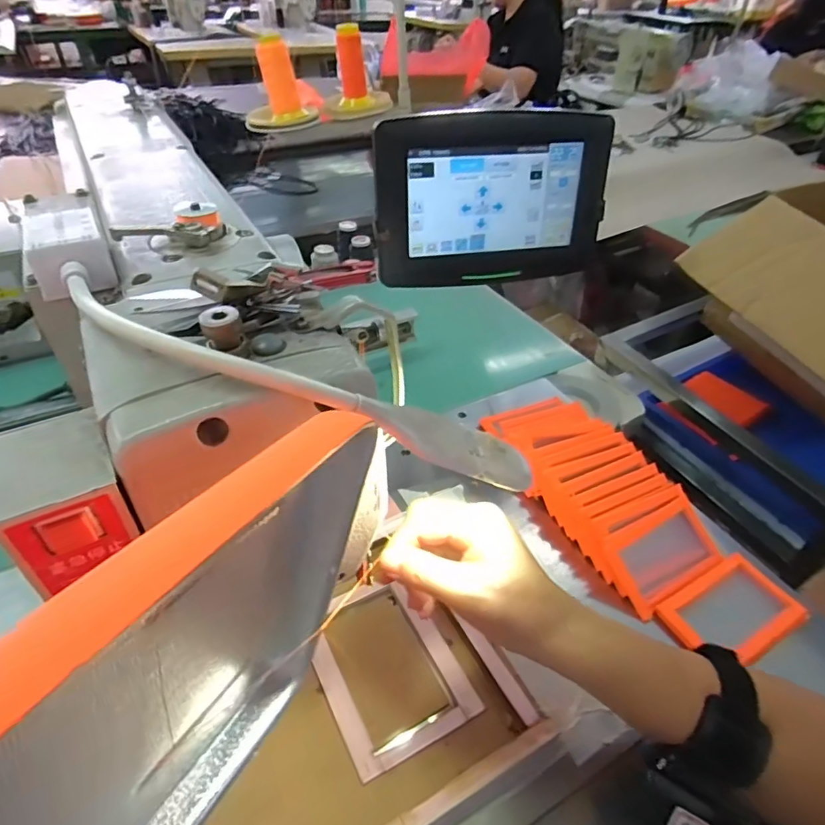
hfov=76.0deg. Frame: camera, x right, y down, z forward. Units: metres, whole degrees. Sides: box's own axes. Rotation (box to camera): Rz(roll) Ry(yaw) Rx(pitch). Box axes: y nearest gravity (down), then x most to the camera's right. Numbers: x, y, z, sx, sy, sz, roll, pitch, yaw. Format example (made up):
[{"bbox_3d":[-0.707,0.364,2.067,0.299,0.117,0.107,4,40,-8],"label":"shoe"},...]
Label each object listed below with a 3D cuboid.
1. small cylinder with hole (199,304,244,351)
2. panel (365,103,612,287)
[{"bbox_3d":[-0.080,-0.035,0.223,0.016,0.014,0.013,-15,45,-19],"label":"small cylinder with hole"},{"bbox_3d":[0.070,-0.183,0.459,0.204,0.134,0.031,-8,43,-12],"label":"panel"}]

